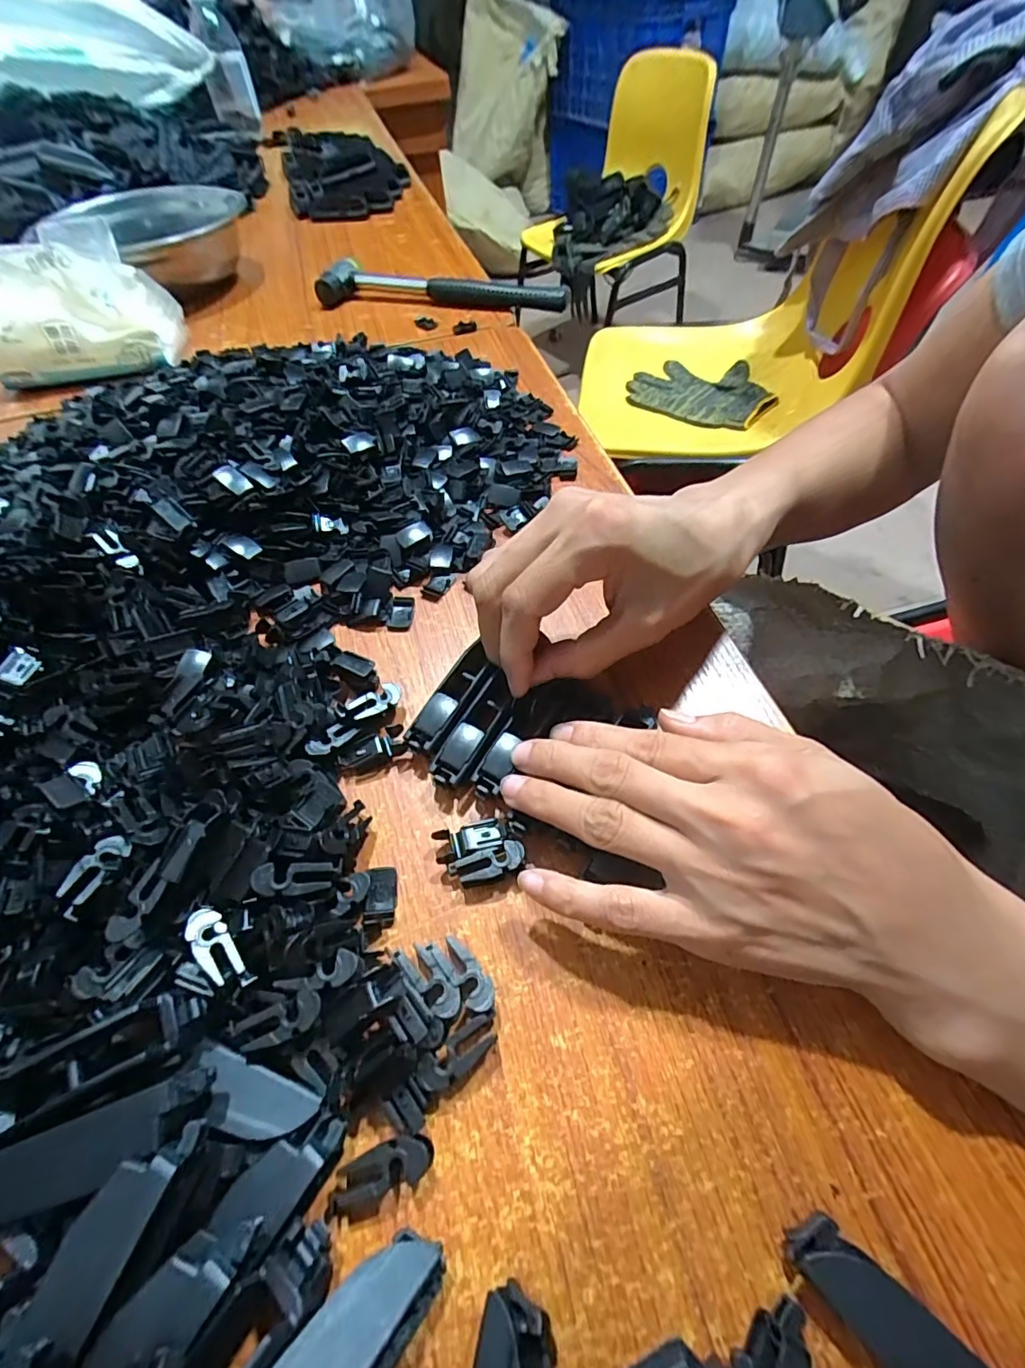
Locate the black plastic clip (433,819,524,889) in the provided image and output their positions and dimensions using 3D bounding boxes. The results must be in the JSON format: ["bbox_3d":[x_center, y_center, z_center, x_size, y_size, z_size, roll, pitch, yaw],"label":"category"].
[{"bbox_3d":[-0.012,0.066,0.206,0.032,0.012,0.024,-12,57,-3],"label":"black plastic clip"}]

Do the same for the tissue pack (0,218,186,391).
[{"bbox_3d":[-0.353,-0.299,0.420,0.137,0.080,0.061,-15,57,-7],"label":"tissue pack"}]

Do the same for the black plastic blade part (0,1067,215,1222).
[{"bbox_3d":[-0.119,0.126,0.142,0.071,0.007,0.018,-19,73,-6],"label":"black plastic blade part"}]

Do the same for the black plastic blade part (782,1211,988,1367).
[{"bbox_3d":[0.103,0.167,0.128,0.072,0.019,0.018,35,66,23],"label":"black plastic blade part"}]

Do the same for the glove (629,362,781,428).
[{"bbox_3d":[0.268,-0.423,0.762,0.193,0.019,0.154,13,58,12],"label":"glove"}]

